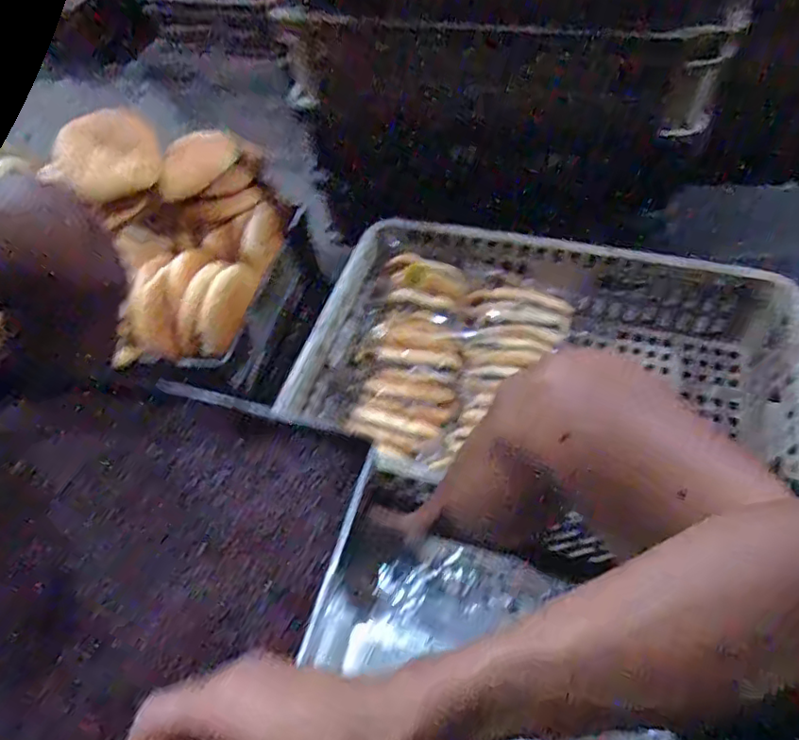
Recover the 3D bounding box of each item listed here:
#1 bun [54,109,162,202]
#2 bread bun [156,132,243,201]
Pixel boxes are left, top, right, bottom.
[{"bbox_3d":[-0.411,-0.308,0.847,0.134,0.078,0.092,-20,54,-9],"label":"bun"},{"bbox_3d":[-0.298,-0.304,0.879,0.132,0.045,0.072,-30,56,-16],"label":"bread bun"}]

